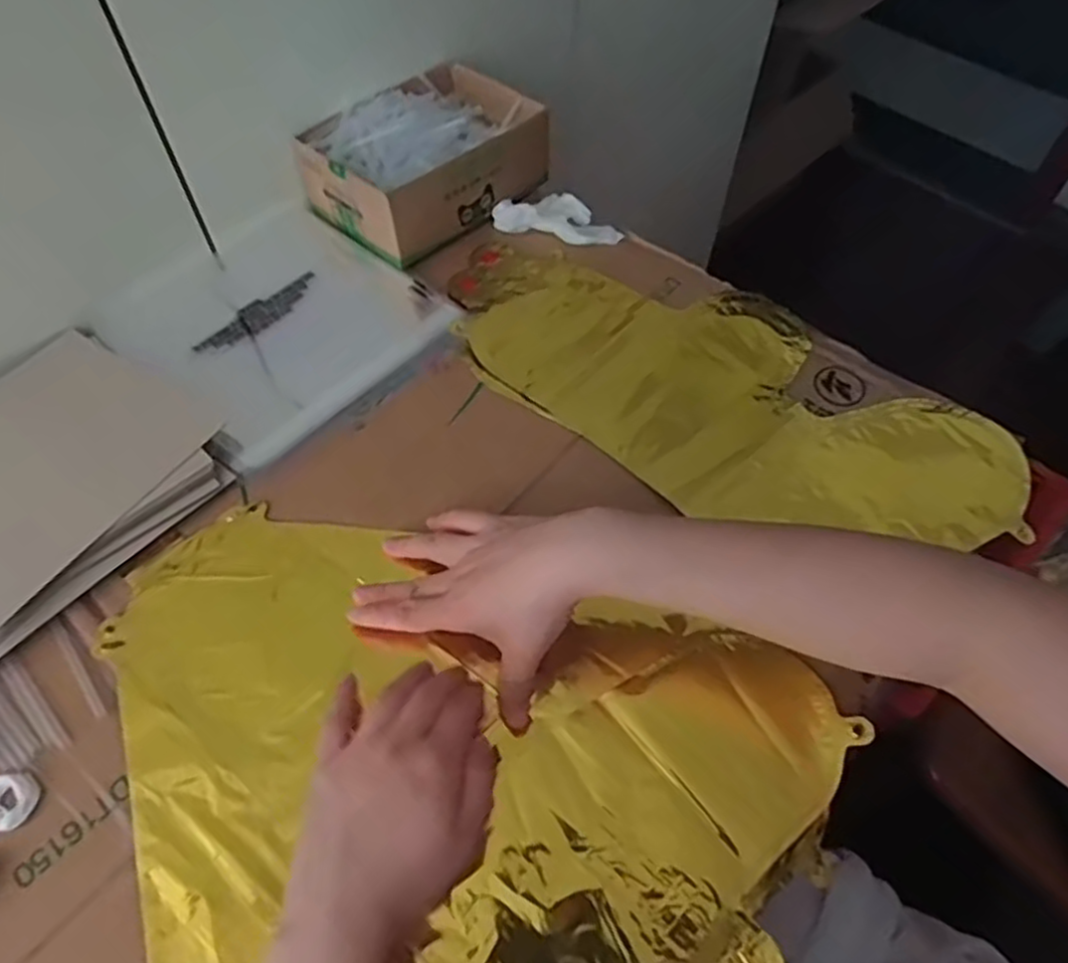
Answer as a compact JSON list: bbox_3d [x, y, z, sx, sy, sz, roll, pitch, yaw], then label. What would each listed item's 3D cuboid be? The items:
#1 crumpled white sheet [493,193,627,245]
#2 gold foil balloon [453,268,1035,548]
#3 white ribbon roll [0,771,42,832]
[{"bbox_3d":[0.021,-0.237,0.642,0.110,0.016,0.049,6,59,1],"label":"crumpled white sheet"},{"bbox_3d":[0.156,-0.060,0.563,0.412,0.047,0.181,25,60,15],"label":"gold foil balloon"},{"bbox_3d":[-0.276,0.167,0.381,0.028,0.007,0.028,1,59,-2],"label":"white ribbon roll"}]

